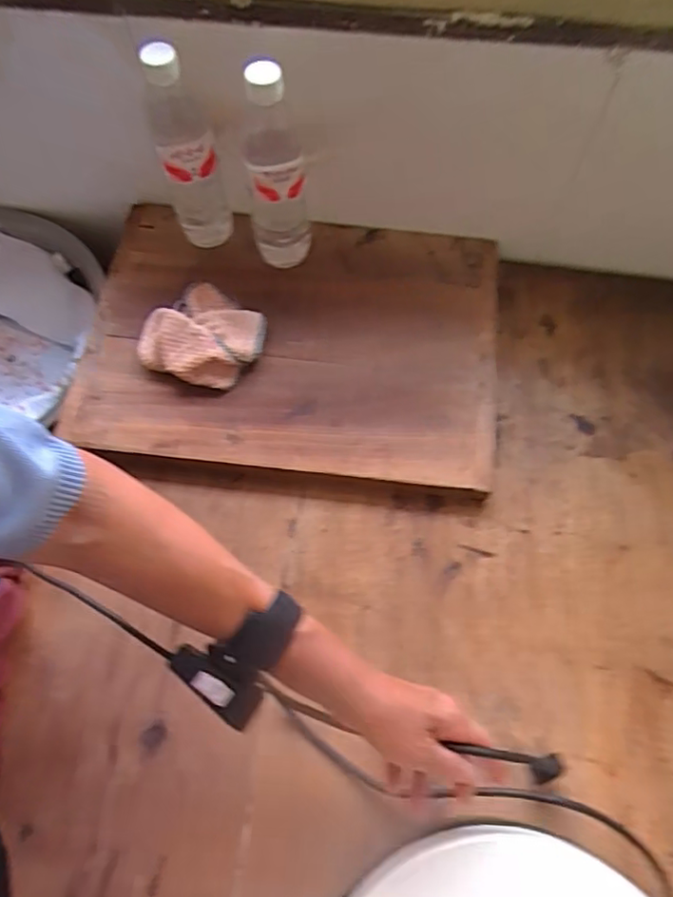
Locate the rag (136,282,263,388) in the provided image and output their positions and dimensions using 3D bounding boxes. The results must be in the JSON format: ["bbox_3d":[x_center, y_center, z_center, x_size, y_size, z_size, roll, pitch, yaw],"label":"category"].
[{"bbox_3d":[-0.149,-0.126,0.669,0.118,0.050,0.123,34,72,14],"label":"rag"}]

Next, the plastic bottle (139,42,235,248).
[{"bbox_3d":[-0.164,-0.311,0.646,0.065,0.222,0.067,-20,69,-7],"label":"plastic bottle"}]

